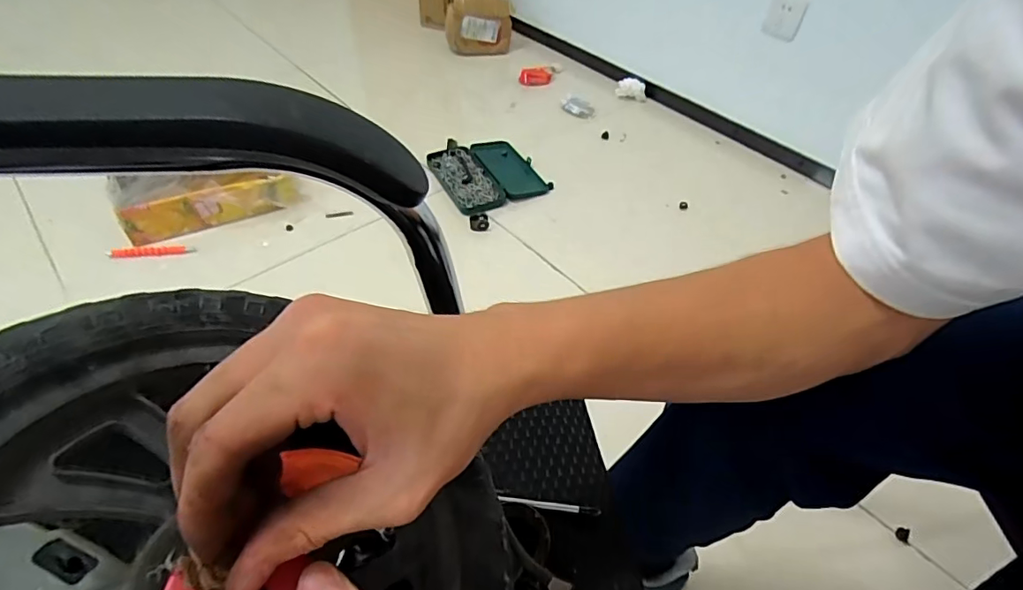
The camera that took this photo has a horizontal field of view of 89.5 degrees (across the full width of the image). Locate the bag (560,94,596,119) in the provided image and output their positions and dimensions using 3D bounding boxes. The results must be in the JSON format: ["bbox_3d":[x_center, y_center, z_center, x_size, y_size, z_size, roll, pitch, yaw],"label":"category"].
[{"bbox_3d":[0.199,-0.571,1.558,0.106,0.033,0.071,18,52,10],"label":"bag"}]

